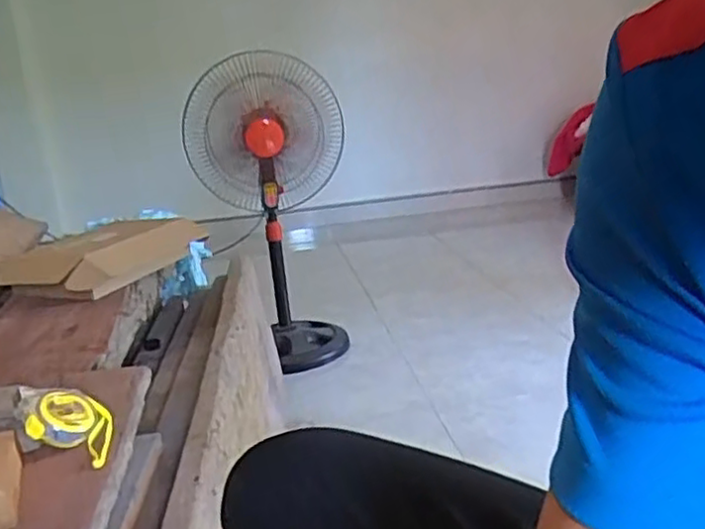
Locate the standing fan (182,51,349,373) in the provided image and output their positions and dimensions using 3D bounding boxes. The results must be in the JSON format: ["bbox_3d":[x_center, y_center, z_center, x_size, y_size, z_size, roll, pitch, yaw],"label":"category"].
[{"bbox_3d":[-0.220,-0.124,1.909,0.403,0.834,0.318,-9,15,-12],"label":"standing fan"}]

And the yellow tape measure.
[{"bbox_3d":[-0.285,0.162,0.695,0.075,0.058,0.100,-12,16,-21],"label":"yellow tape measure"}]

